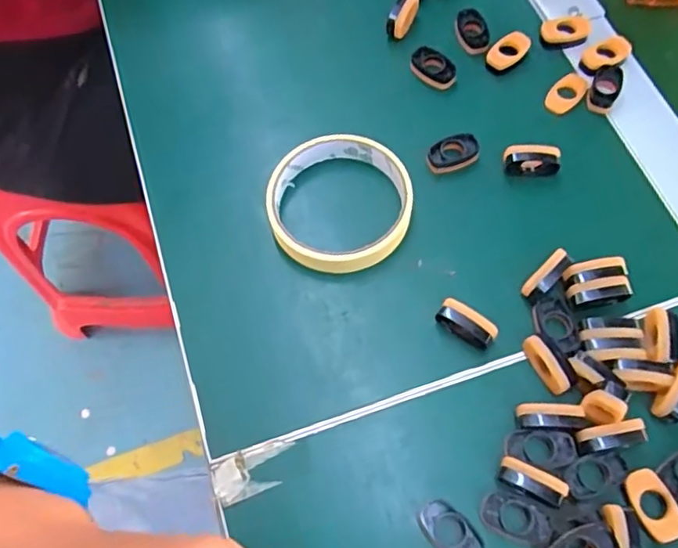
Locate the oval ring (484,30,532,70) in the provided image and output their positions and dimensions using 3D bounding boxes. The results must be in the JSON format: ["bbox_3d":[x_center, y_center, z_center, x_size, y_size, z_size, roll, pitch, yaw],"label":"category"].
[{"bbox_3d":[0.114,-0.150,0.411,0.030,0.011,0.018,-40,69,-14],"label":"oval ring"}]

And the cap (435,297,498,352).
[{"bbox_3d":[0.069,0.029,0.333,0.033,0.017,0.015,29,70,16],"label":"cap"}]

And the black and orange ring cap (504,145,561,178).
[{"bbox_3d":[0.118,-0.070,0.375,0.033,0.018,0.013,2,65,4],"label":"black and orange ring cap"}]

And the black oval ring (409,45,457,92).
[{"bbox_3d":[0.065,-0.141,0.413,0.022,0.010,0.035,-42,69,-15],"label":"black oval ring"}]

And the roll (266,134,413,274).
[{"bbox_3d":[0.000,-0.043,0.368,0.084,0.022,0.085,-1,65,3],"label":"roll"}]

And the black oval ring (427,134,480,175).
[{"bbox_3d":[0.071,-0.076,0.384,0.033,0.012,0.020,-16,65,-4],"label":"black oval ring"}]

